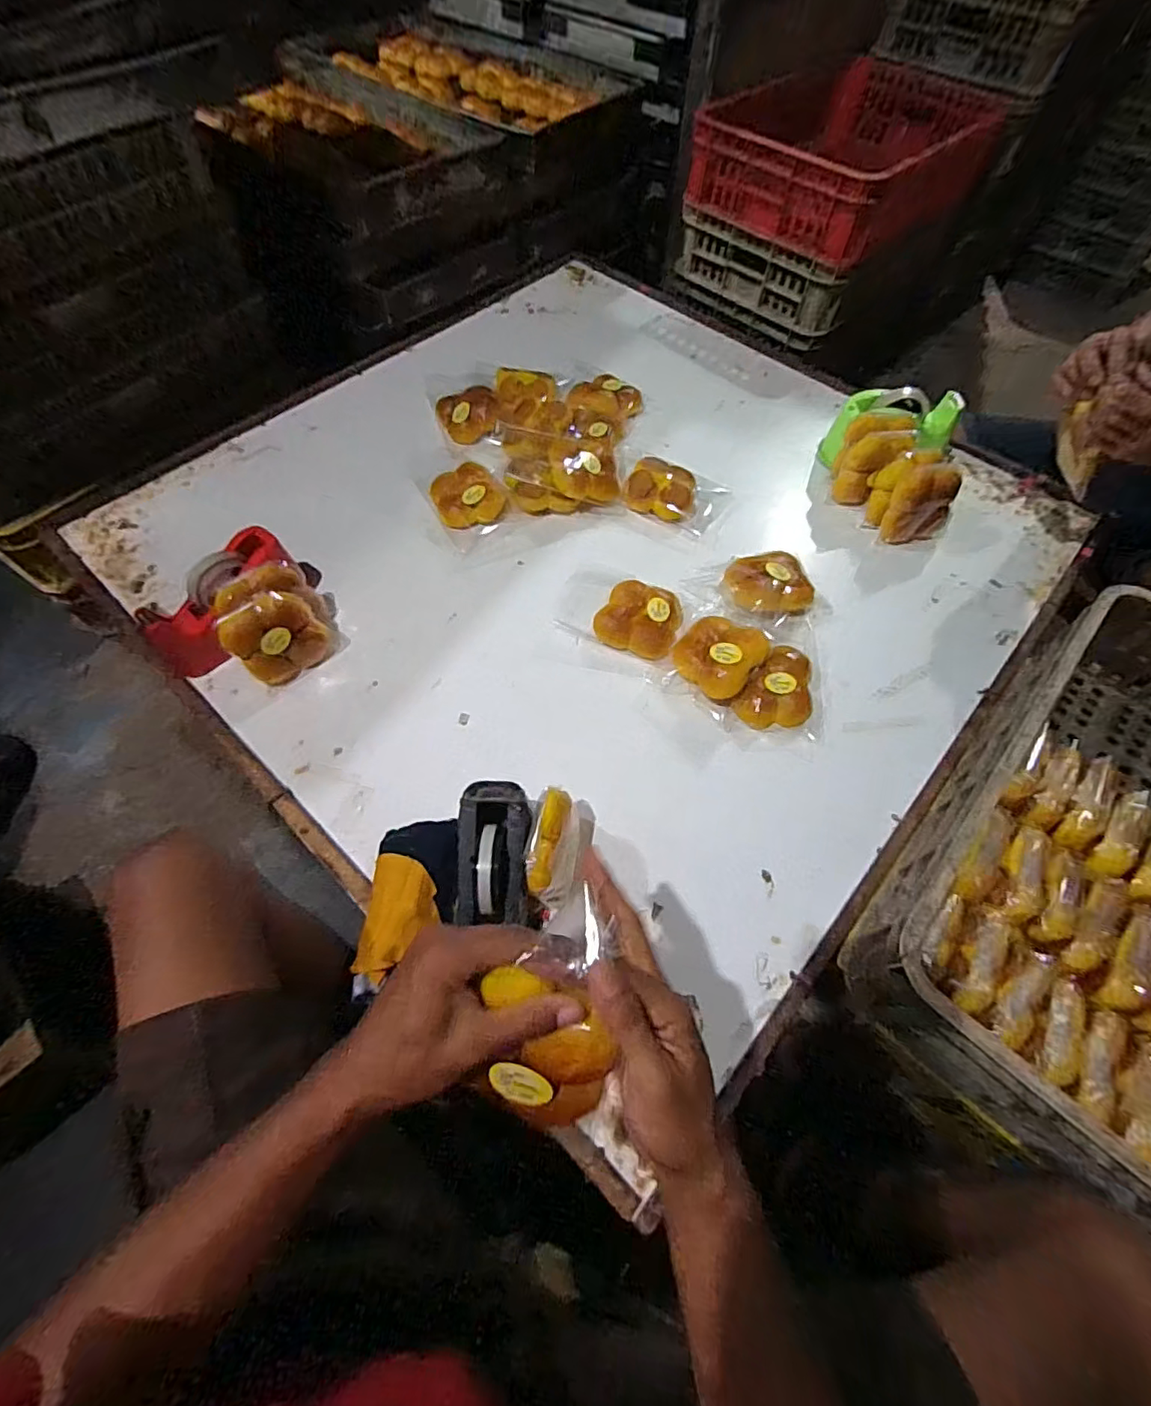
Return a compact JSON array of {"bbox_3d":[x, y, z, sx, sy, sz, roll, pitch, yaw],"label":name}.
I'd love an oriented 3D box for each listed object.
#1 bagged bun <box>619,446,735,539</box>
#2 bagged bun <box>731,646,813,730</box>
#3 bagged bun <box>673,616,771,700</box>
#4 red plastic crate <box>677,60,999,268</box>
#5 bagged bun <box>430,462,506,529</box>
[{"bbox_3d":[0.148,-0.351,0.927,0.186,0.050,0.136,28,63,13],"label":"bagged bun"},{"bbox_3d":[0.269,-0.015,0.748,0.081,0.043,0.126,34,65,16],"label":"bagged bun"},{"bbox_3d":[0.182,-0.066,0.752,0.105,0.038,0.102,-12,61,22],"label":"bagged bun"},{"bbox_3d":[0.567,-1.168,1.244,0.463,0.165,0.599,40,67,19],"label":"red plastic crate"},{"bbox_3d":[-0.172,-0.327,0.905,0.097,0.031,0.109,-28,65,-16],"label":"bagged bun"}]

